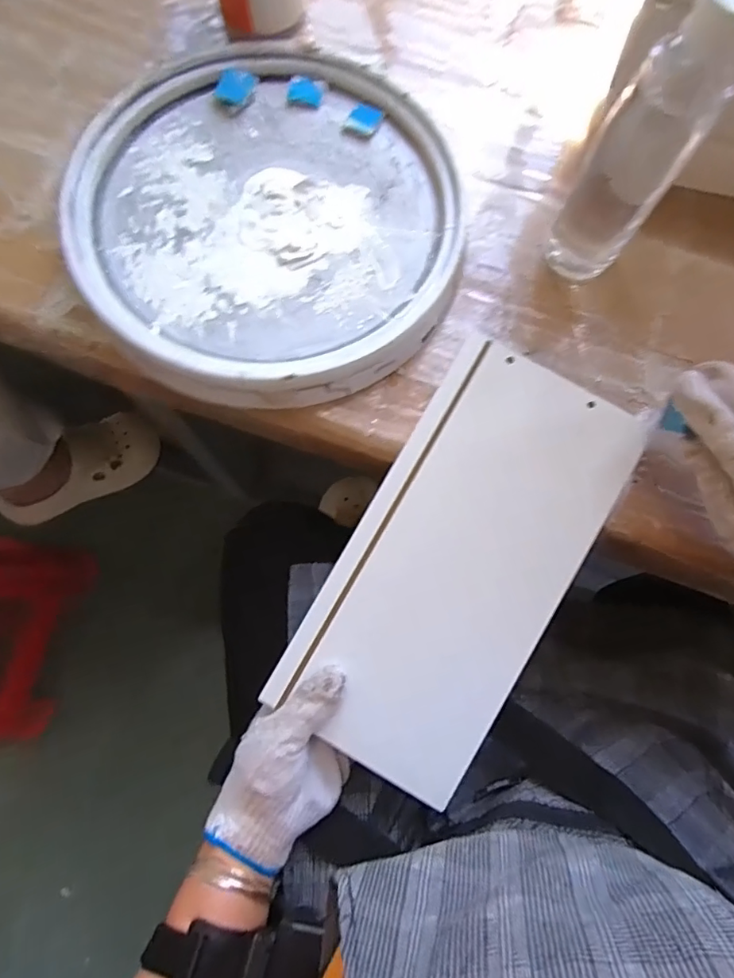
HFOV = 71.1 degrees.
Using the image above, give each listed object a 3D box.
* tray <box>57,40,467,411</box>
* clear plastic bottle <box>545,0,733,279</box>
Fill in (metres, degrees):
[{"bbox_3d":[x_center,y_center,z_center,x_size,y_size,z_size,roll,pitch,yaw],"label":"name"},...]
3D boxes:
[{"bbox_3d":[-0.072,-0.205,0.395,0.277,0.048,0.294,0,78,-1],"label":"tray"},{"bbox_3d":[0.165,-0.203,0.323,0.050,0.190,0.035,-6,78,-2],"label":"clear plastic bottle"}]

